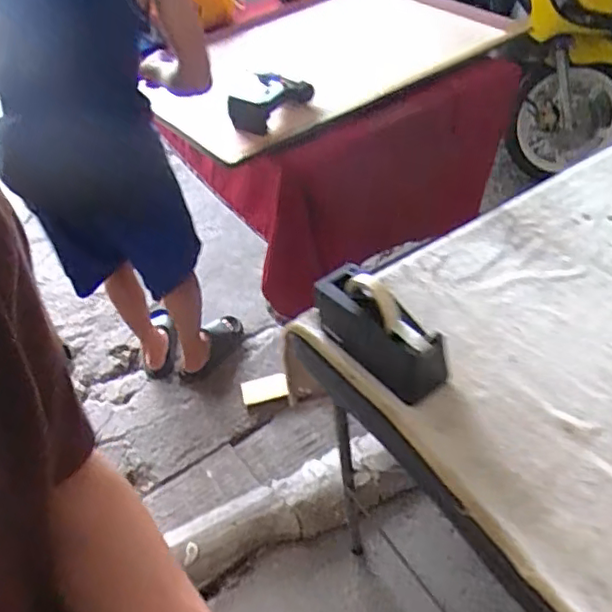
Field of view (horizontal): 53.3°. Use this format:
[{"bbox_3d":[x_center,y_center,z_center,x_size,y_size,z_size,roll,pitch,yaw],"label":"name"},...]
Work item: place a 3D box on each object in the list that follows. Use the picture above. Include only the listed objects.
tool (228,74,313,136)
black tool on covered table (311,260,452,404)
[{"bbox_3d":[-0.086,-0.483,1.427,0.119,0.053,0.236,17,49,22],"label":"tool"},{"bbox_3d":[0.098,0.034,0.841,0.083,0.106,0.208,-33,50,-25],"label":"black tool on covered table"}]

